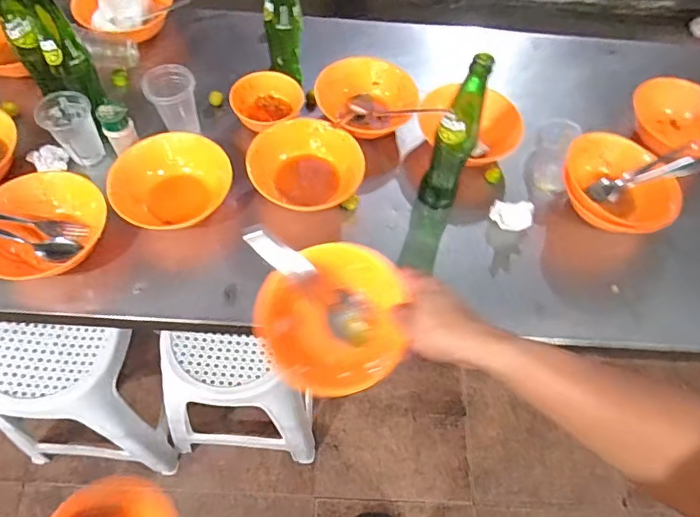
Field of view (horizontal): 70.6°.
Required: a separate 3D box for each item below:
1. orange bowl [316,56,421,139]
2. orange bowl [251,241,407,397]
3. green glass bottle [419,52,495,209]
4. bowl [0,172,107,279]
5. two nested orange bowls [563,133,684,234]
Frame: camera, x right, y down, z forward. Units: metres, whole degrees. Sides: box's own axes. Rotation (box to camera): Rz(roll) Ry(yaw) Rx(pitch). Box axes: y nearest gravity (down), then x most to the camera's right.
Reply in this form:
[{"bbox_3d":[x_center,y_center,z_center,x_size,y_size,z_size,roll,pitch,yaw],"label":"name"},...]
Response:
[{"bbox_3d":[0.023,-0.249,0.781,0.160,0.055,0.142,22,62,9],"label":"orange bowl"},{"bbox_3d":[-0.014,0.069,0.538,0.150,0.069,0.153,1,62,-2],"label":"orange bowl"},{"bbox_3d":[0.133,-0.150,0.630,0.048,0.213,0.054,16,61,5],"label":"green glass bottle"},{"bbox_3d":[-0.389,-0.043,0.625,0.133,0.050,0.141,8,61,1],"label":"bowl"},{"bbox_3d":[0.376,-0.096,0.701,0.158,0.065,0.146,2,61,-3],"label":"two nested orange bowls"}]

